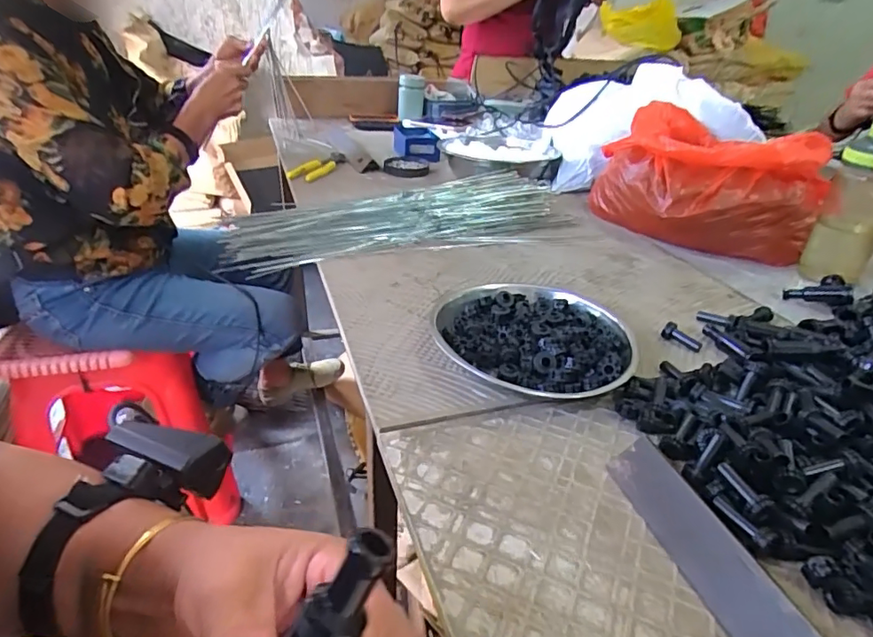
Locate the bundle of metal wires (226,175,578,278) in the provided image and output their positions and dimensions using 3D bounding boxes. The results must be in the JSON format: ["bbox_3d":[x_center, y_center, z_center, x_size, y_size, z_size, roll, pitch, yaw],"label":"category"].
[{"bbox_3d":[-0.036,-0.139,0.740,0.457,0.047,0.157,-12,34,-22],"label":"bundle of metal wires"}]

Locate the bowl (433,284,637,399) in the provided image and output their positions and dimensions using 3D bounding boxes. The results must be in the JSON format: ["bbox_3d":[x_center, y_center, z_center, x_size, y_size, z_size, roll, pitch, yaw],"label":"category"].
[{"bbox_3d":[0.094,0.019,0.501,0.161,0.028,0.181,-21,38,-33],"label":"bowl"}]

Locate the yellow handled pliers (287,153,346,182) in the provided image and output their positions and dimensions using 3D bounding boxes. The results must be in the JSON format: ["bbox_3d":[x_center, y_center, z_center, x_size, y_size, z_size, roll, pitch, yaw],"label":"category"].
[{"bbox_3d":[-0.213,-0.282,0.995,0.046,0.019,0.162,10,32,13],"label":"yellow handled pliers"}]

